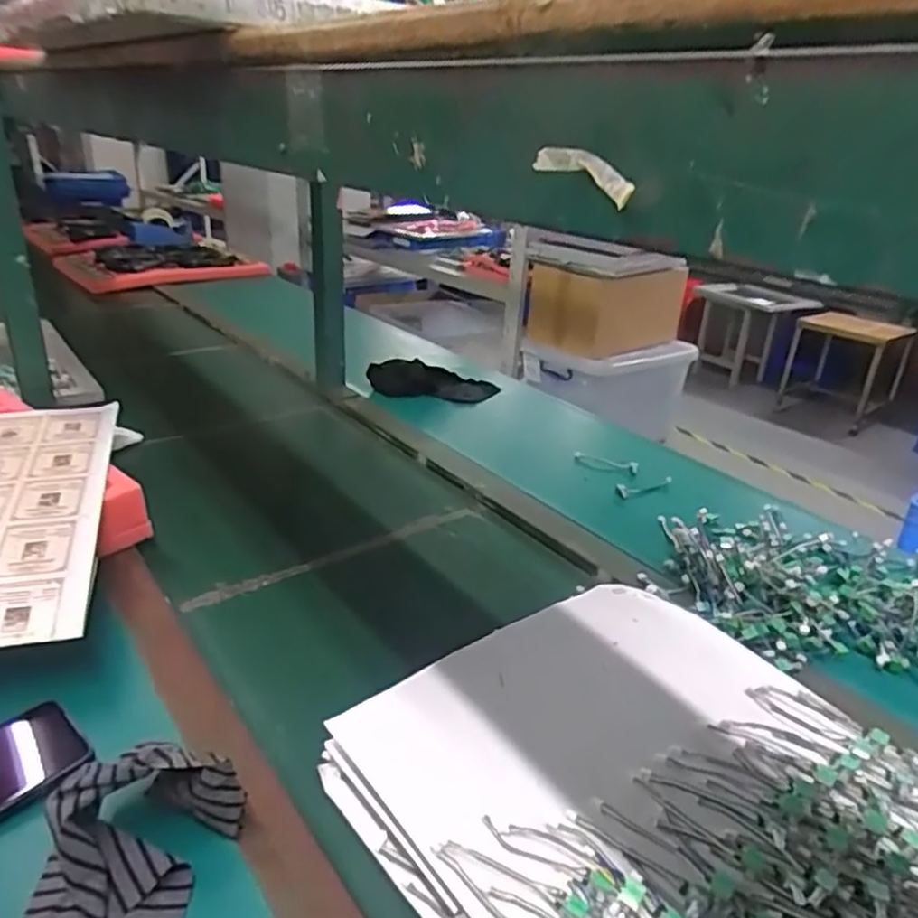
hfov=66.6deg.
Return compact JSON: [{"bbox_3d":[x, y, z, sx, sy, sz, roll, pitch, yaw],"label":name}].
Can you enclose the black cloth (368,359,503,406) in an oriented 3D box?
[{"bbox_3d":[-0.047,-0.144,1.271,0.223,0.039,0.095,10,25,13],"label":"black cloth"}]

